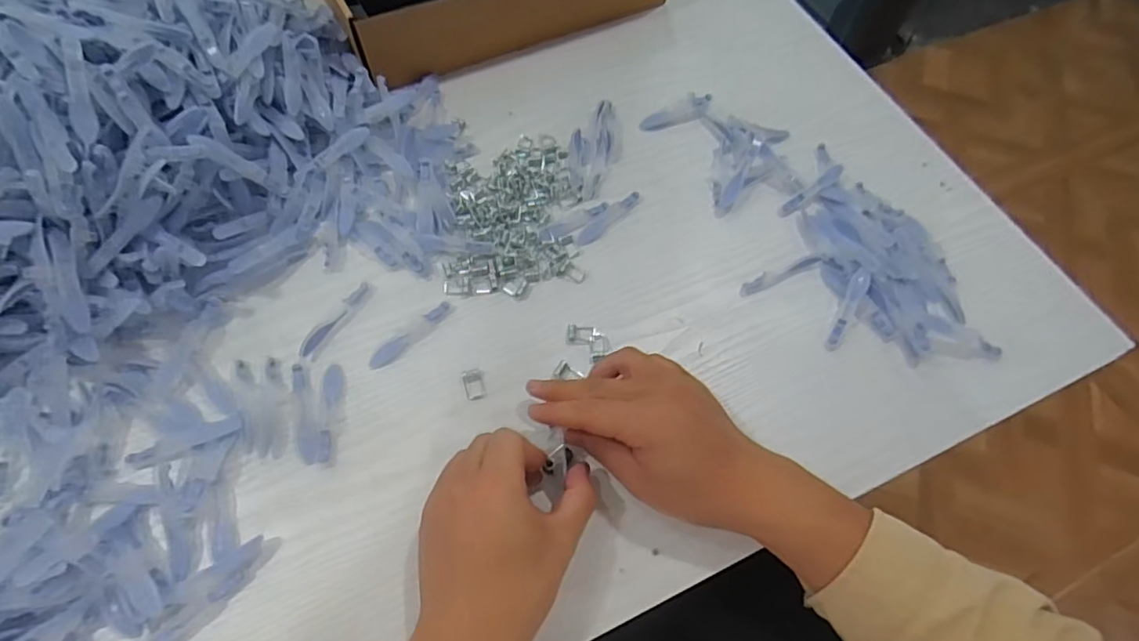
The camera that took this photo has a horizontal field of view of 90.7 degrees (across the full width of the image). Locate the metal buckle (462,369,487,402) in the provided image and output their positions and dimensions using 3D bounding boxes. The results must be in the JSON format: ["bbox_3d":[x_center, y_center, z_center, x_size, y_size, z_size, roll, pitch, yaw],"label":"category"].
[{"bbox_3d":[-0.075,0.049,0.438,0.016,0.008,0.026,-14,65,-10],"label":"metal buckle"}]

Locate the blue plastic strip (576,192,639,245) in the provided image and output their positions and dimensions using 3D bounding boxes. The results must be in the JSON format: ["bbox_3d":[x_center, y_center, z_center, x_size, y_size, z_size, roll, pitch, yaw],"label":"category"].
[{"bbox_3d":[0.035,-0.094,0.512,0.014,0.004,0.076,40,67,15],"label":"blue plastic strip"}]

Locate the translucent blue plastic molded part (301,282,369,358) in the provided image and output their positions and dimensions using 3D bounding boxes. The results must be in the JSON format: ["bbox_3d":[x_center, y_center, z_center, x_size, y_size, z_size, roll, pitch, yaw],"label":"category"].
[{"bbox_3d":[-0.191,-0.002,0.458,0.012,0.006,0.076,29,65,11],"label":"translucent blue plastic molded part"}]

